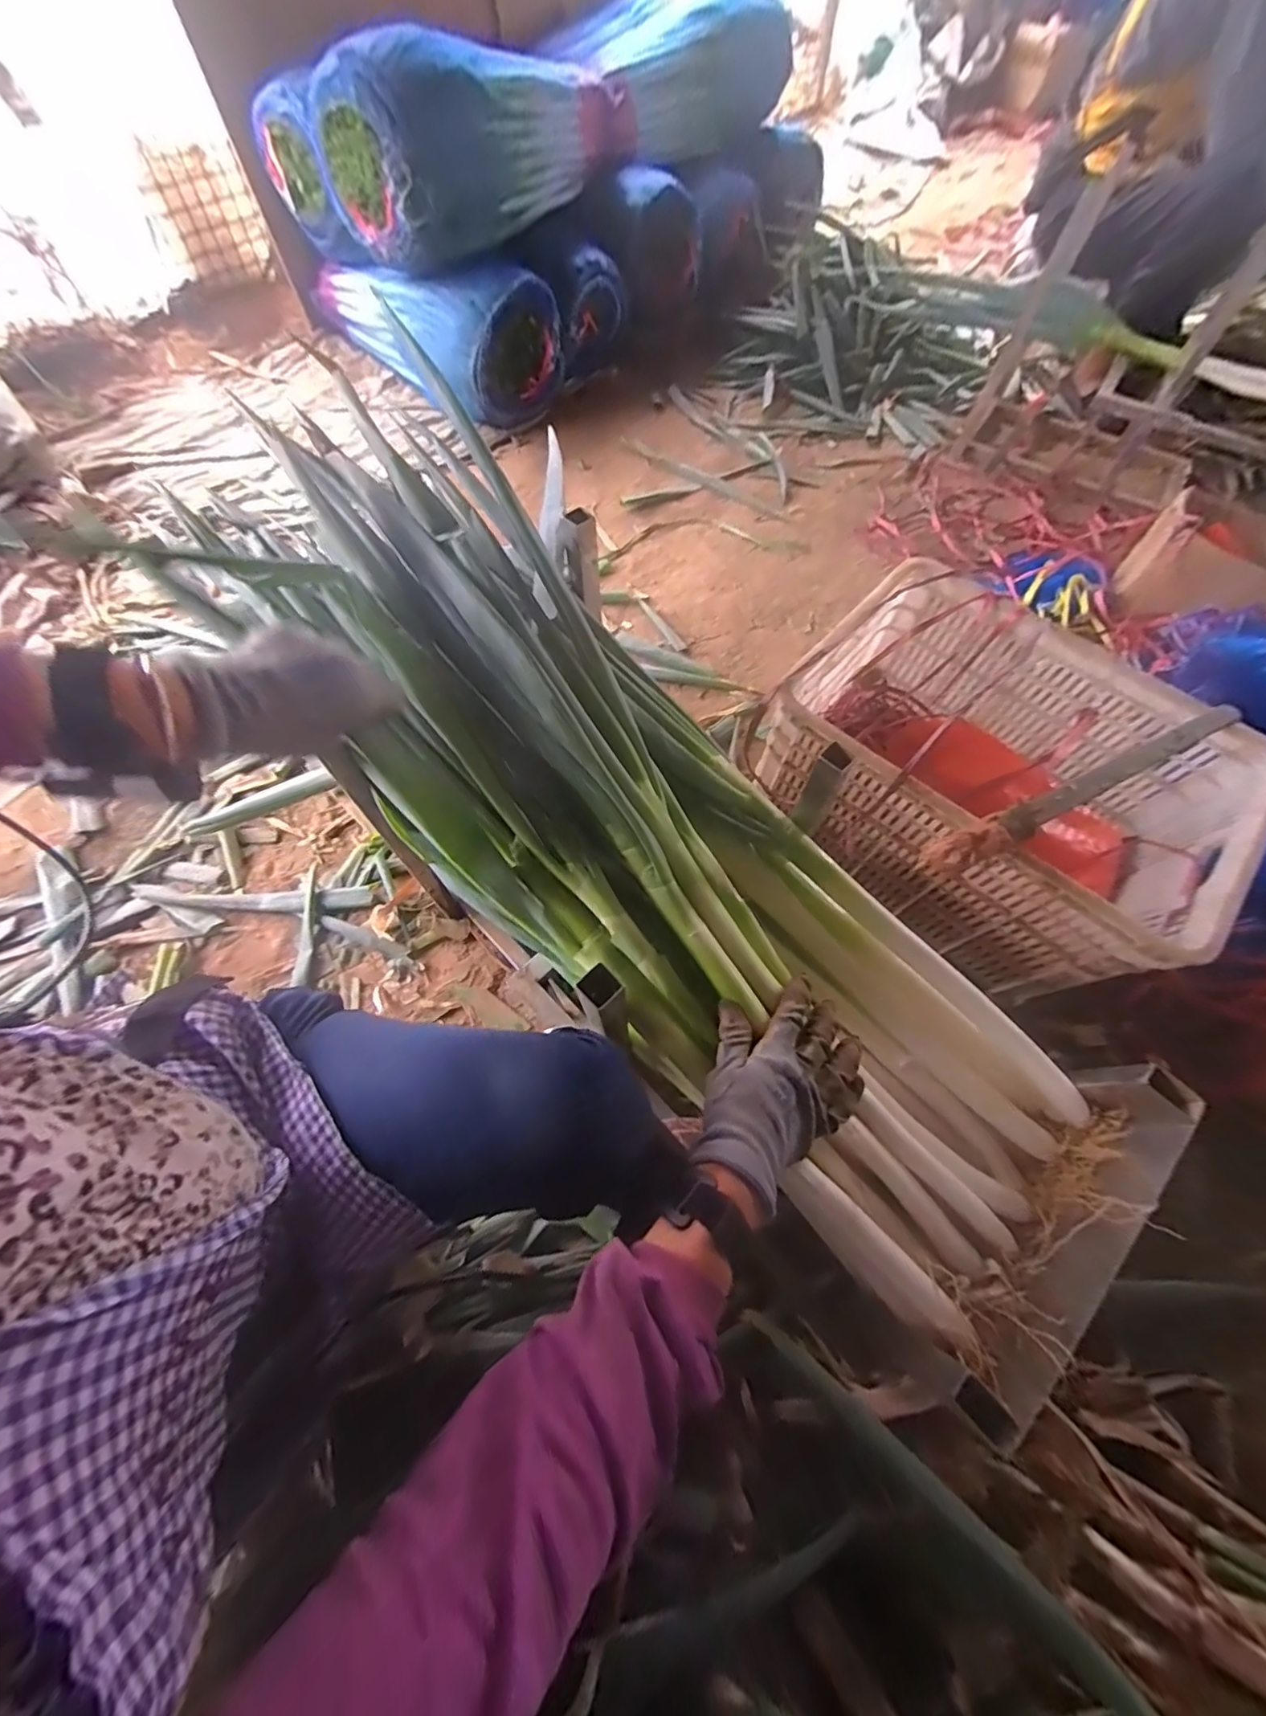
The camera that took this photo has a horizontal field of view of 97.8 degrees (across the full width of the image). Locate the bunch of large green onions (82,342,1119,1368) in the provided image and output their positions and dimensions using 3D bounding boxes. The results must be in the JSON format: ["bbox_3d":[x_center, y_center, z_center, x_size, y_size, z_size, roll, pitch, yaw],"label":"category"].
[{"bbox_3d":[0.011,-0.023,0.475,0.883,0.115,0.267,46,70,0],"label":"bunch of large green onions"}]

